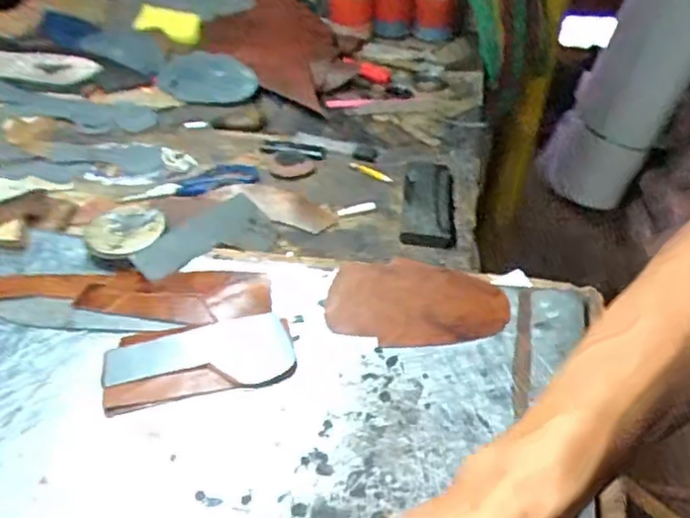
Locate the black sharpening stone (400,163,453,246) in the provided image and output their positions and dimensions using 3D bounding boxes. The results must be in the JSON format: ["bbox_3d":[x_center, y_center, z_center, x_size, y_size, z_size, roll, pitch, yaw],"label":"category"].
[{"bbox_3d":[0.092,-0.066,0.717,0.054,0.022,0.154,7,41,3],"label":"black sharpening stone"}]

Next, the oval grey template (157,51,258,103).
[{"bbox_3d":[-0.218,-0.273,0.987,0.187,0.016,0.116,31,64,34],"label":"oval grey template"}]

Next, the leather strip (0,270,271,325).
[{"bbox_3d":[-0.193,0.033,0.577,0.252,0.010,0.067,3,41,-1],"label":"leather strip"}]

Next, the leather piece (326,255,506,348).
[{"bbox_3d":[0.059,0.035,0.562,0.147,0.014,0.097,-3,38,-3],"label":"leather piece"}]

